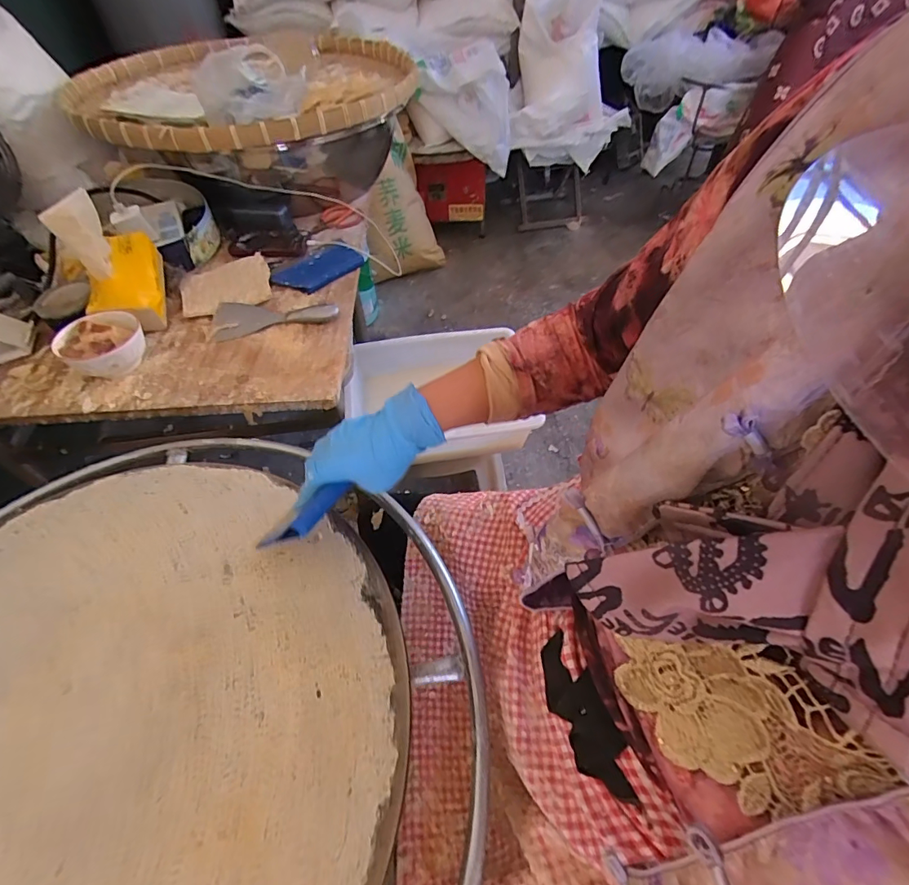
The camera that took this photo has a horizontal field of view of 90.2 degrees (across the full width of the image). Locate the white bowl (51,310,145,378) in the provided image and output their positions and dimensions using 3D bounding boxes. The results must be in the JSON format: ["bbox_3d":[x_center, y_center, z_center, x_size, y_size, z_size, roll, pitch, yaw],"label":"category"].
[{"bbox_3d":[-0.556,-0.152,0.725,0.116,0.061,0.116,0,52,0],"label":"white bowl"}]

